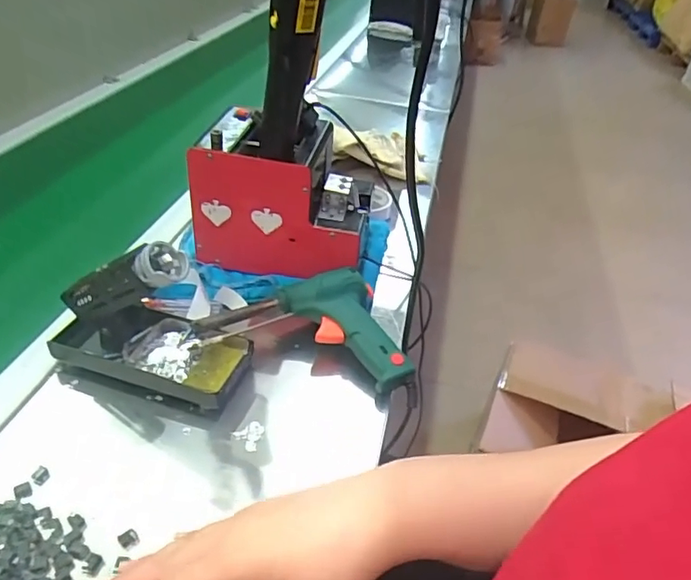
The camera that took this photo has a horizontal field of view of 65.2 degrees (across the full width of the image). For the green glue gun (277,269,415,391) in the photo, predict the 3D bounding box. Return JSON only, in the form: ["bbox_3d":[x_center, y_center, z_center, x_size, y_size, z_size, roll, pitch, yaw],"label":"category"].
[{"bbox_3d":[-0.004,0.034,0.508,0.096,0.036,0.121,-7,39,-16],"label":"green glue gun"}]

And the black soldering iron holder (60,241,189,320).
[{"bbox_3d":[-0.187,-0.003,0.442,0.121,0.037,0.028,-22,32,20],"label":"black soldering iron holder"}]

